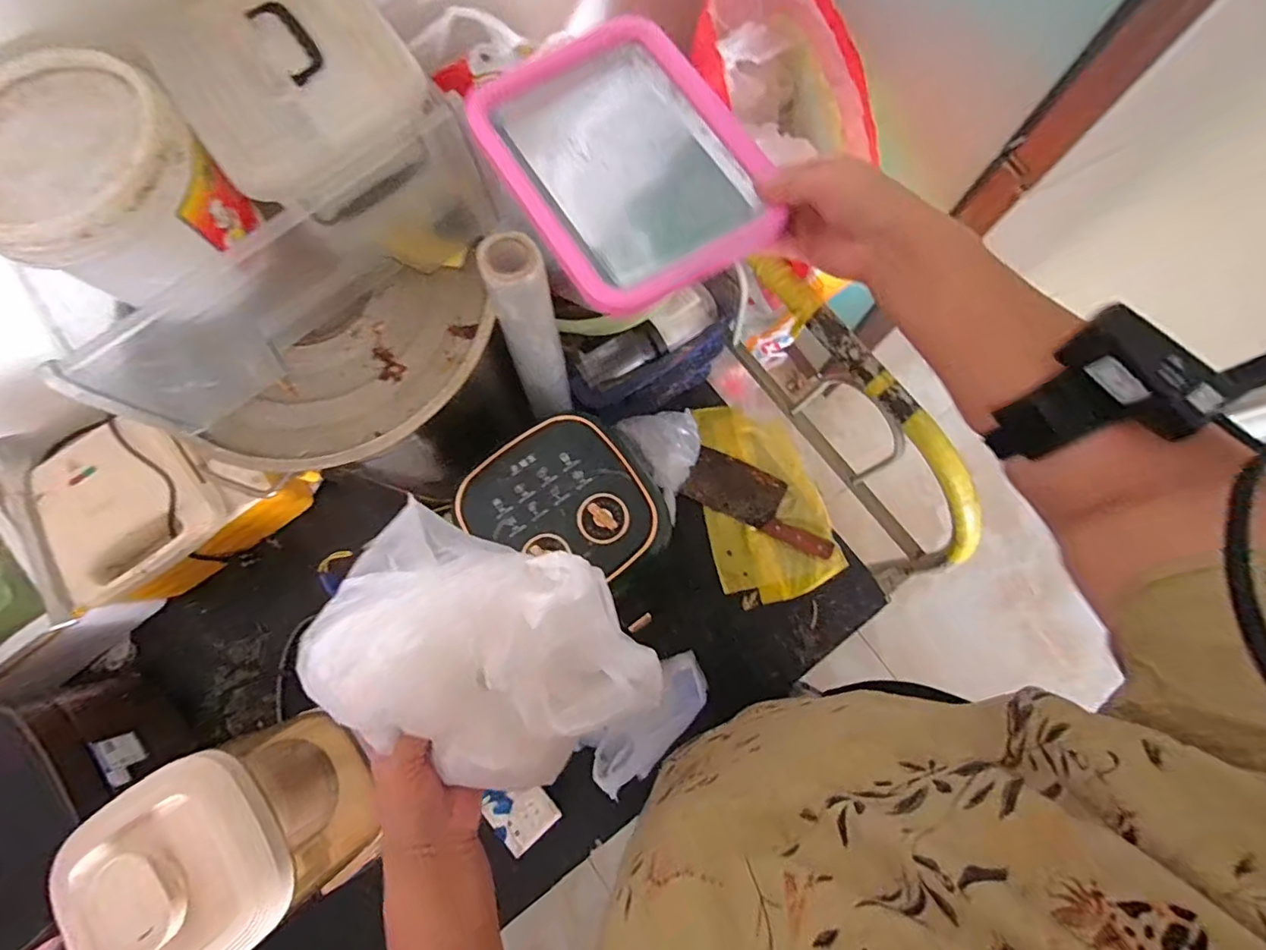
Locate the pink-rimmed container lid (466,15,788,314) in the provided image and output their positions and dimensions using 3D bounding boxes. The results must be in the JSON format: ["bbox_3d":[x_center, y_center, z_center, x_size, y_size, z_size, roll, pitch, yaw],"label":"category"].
[{"bbox_3d":[-0.005,-0.237,0.407,0.173,0.026,0.216,-31,79,-6],"label":"pink-rimmed container lid"}]

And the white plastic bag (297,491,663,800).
[{"bbox_3d":[-0.104,0.106,0.341,0.207,0.088,0.161,39,81,8],"label":"white plastic bag"}]

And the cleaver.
[{"bbox_3d":[0.230,0.045,0.967,0.273,0.023,0.099,26,79,6],"label":"cleaver"}]

